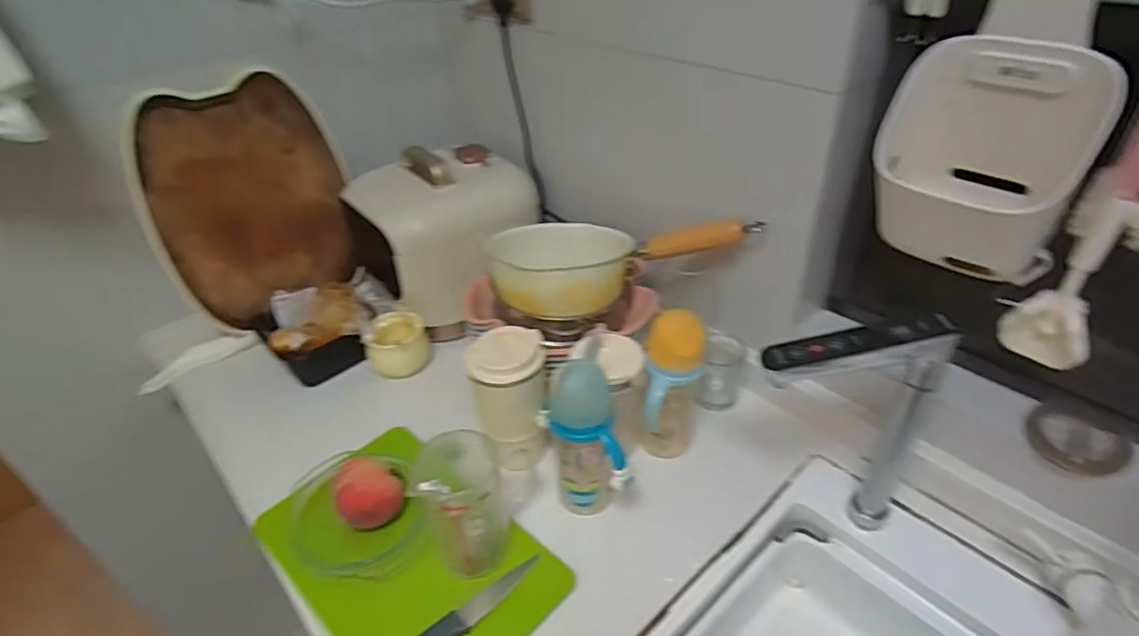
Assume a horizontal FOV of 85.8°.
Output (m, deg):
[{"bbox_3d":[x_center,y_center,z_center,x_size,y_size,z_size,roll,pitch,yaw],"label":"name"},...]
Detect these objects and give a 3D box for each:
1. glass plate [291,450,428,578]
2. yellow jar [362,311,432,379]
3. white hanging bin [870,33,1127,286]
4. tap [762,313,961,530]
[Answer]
[{"bbox_3d":[-0.239,0.210,0.701,0.138,0.043,0.168,-10,38,-8],"label":"glass plate"},{"bbox_3d":[-0.250,0.041,0.893,0.071,0.070,0.075,-2,38,2],"label":"yellow jar"},{"bbox_3d":[0.373,-0.144,0.551,0.100,0.196,0.155,-30,45,-30],"label":"white hanging bin"},{"bbox_3d":[0.261,0.111,0.604,0.160,0.271,0.035,-2,38,2],"label":"tap"}]

